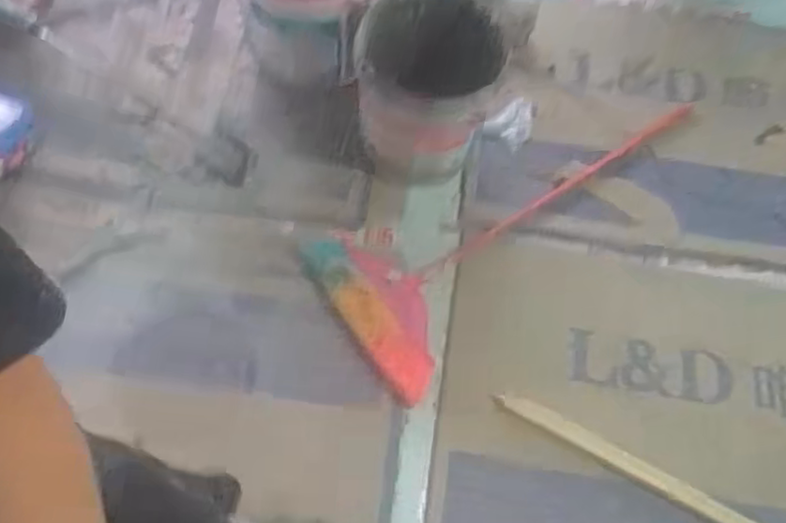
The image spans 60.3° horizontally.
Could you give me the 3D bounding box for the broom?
[{"bbox_3d":[0.274,-0.122,1.483,0.921,0.069,0.390,-35,75,-14],"label":"broom"}]

